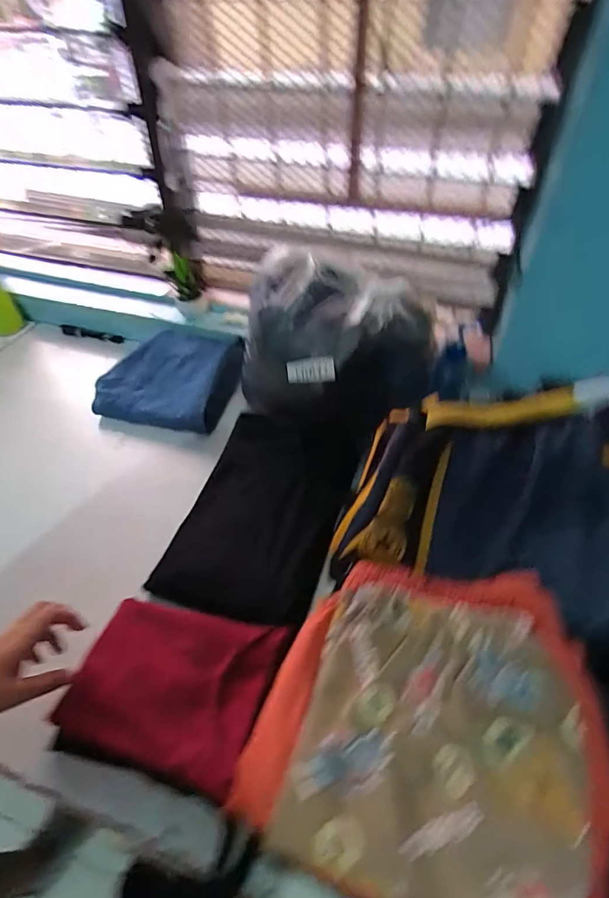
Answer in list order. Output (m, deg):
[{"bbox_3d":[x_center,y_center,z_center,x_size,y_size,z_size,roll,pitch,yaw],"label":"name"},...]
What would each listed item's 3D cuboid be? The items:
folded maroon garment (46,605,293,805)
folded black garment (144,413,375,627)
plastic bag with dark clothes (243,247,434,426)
[{"bbox_3d":[-0.130,0.233,0.450,0.187,0.025,0.143,13,47,14],"label":"folded maroon garment"},{"bbox_3d":[-0.044,0.069,0.605,0.198,0.017,0.322,14,57,16],"label":"folded black garment"},{"bbox_3d":[0.037,-0.159,0.673,0.253,0.192,0.190,-3,45,-1],"label":"plastic bag with dark clothes"}]

